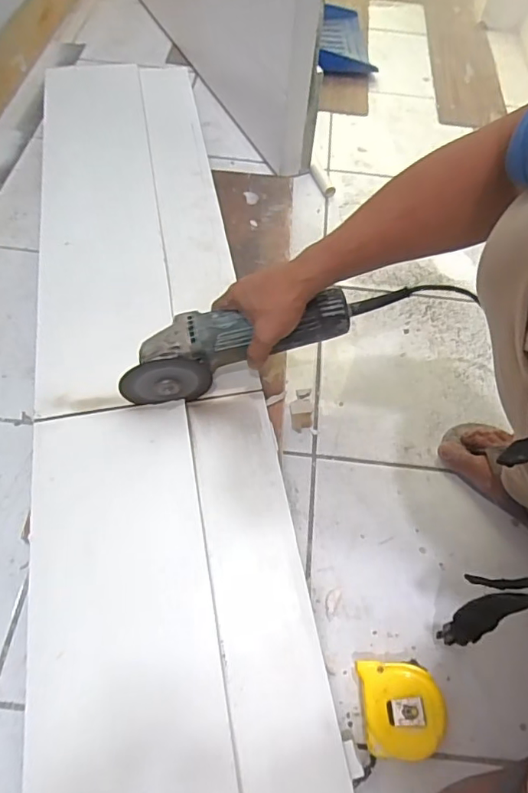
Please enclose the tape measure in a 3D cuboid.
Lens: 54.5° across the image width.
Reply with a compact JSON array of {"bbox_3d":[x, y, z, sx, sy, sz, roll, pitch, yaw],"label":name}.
[{"bbox_3d":[0.128,0.295,0.486,0.071,0.048,0.076,2,59,-3],"label":"tape measure"}]

